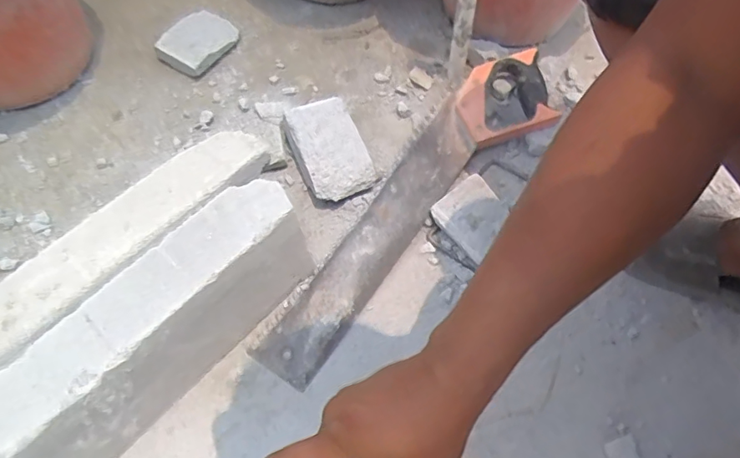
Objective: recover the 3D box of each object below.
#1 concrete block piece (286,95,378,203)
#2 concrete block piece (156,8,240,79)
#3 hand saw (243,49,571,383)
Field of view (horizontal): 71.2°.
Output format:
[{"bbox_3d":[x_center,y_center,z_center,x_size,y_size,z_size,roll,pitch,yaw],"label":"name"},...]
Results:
[{"bbox_3d":[-0.050,-0.094,0.625,0.080,0.049,0.123,-23,64,-13],"label":"concrete block piece"},{"bbox_3d":[-0.236,-0.263,0.721,0.080,0.026,0.104,29,65,14],"label":"concrete block piece"},{"bbox_3d":[0.064,-0.041,0.610,0.116,0.040,0.518,35,67,17],"label":"hand saw"}]

